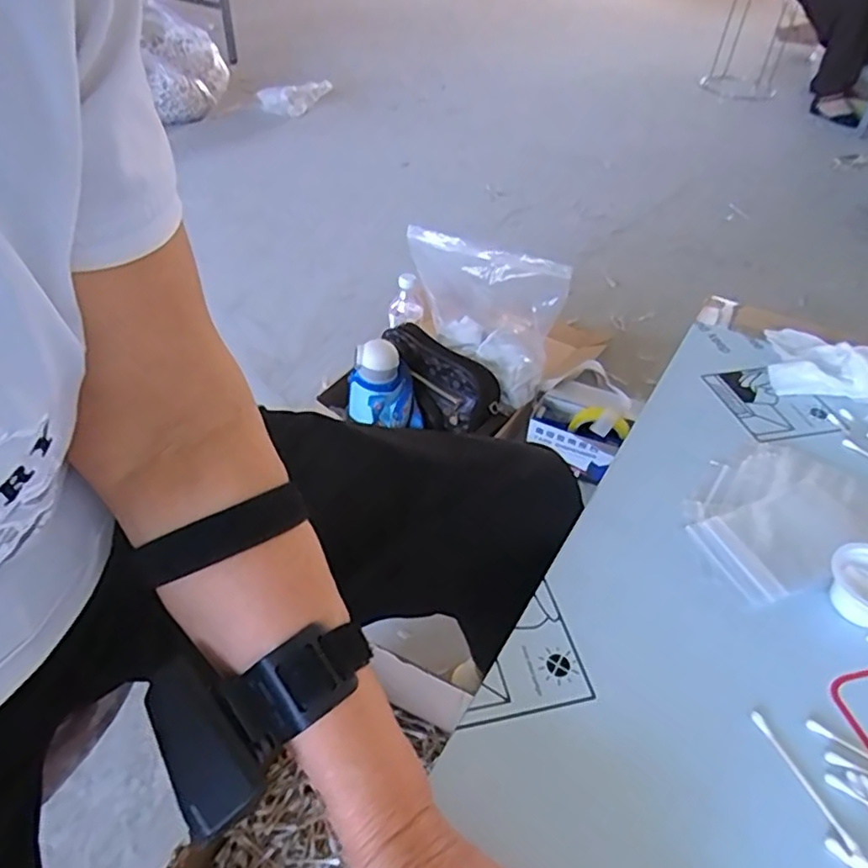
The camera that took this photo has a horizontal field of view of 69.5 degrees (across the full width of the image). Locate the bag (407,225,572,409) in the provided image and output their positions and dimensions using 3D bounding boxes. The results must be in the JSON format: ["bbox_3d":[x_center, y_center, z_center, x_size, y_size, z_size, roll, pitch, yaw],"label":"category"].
[{"bbox_3d":[0.088,-0.207,1.093,0.282,0.265,0.083,32,50,27],"label":"bag"}]

